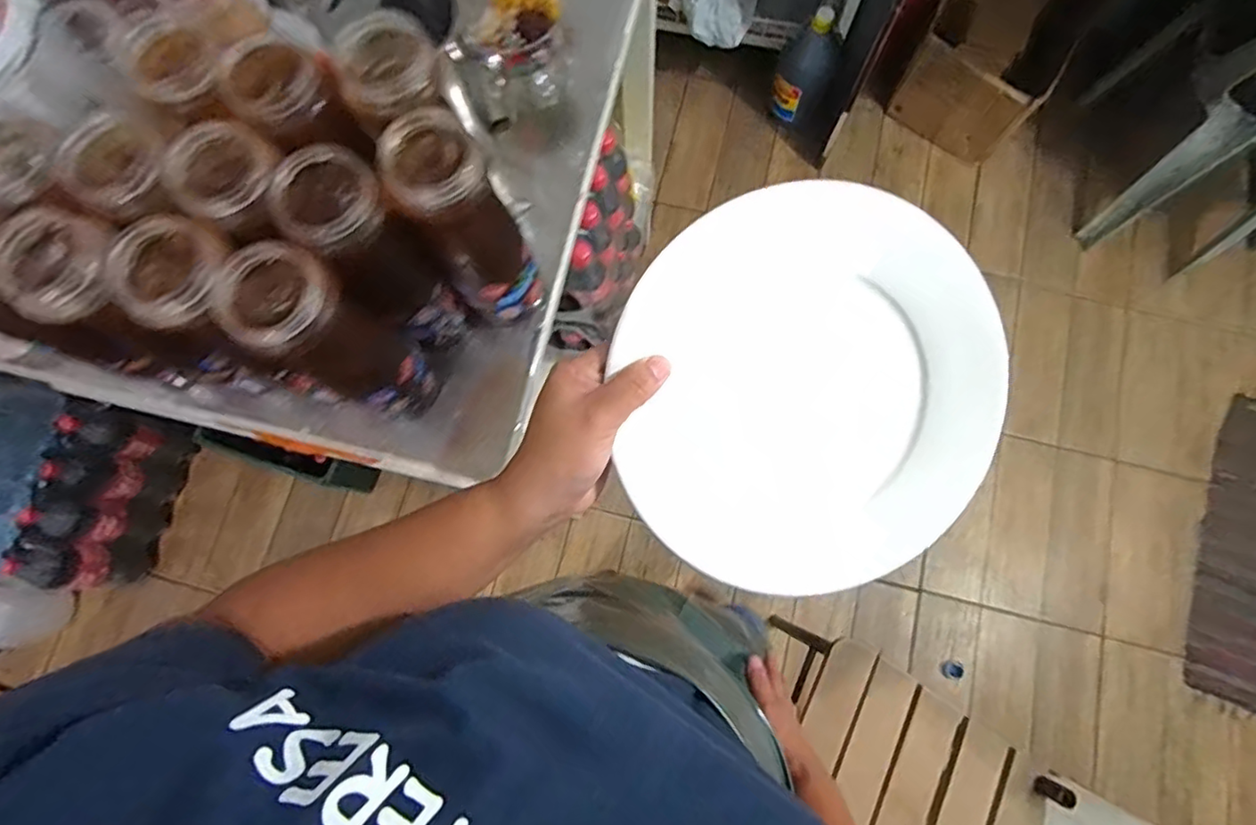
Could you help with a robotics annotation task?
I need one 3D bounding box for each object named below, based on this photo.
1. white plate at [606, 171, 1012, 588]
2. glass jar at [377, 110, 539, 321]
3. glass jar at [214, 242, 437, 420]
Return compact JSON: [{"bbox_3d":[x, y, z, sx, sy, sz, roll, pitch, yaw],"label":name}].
[{"bbox_3d":[0.111,-0.011,0.381,0.239,0.031,0.242,-1,100,-3],"label":"white plate"},{"bbox_3d":[-0.140,-0.160,0.536,0.067,0.223,0.082,-37,79,-6],"label":"glass jar"},{"bbox_3d":[-0.244,-0.059,0.525,0.077,0.236,0.070,0,77,1],"label":"glass jar"}]

